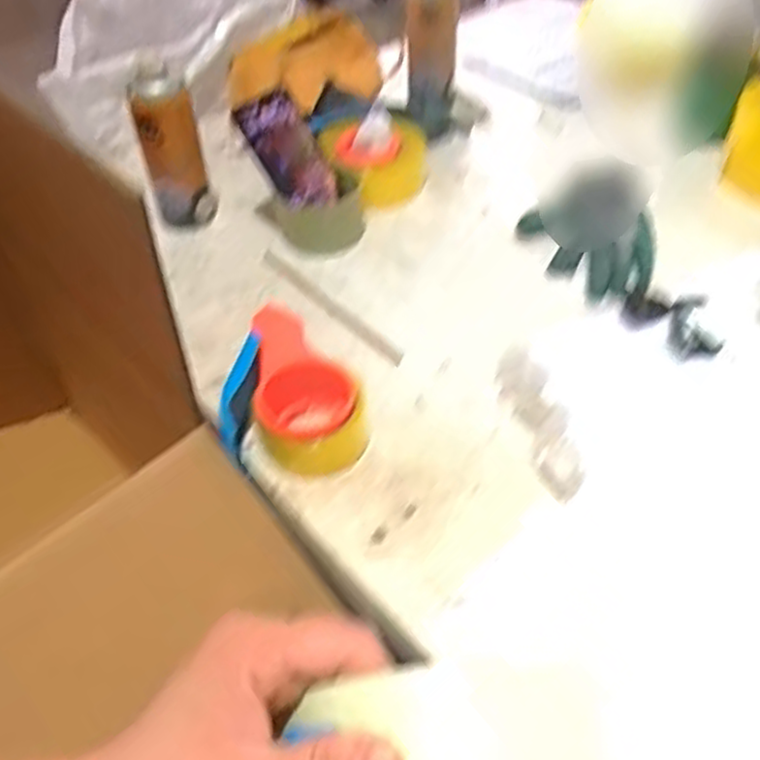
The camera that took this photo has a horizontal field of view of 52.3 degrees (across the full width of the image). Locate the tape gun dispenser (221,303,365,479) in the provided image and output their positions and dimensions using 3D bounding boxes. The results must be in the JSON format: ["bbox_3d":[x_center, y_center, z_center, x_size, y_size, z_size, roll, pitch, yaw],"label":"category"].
[{"bbox_3d":[-0.070,0.007,0.660,0.115,0.062,0.142,-3,46,0],"label":"tape gun dispenser"}]

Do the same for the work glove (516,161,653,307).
[{"bbox_3d":[0.225,-0.169,0.841,0.135,0.033,0.217,9,48,11],"label":"work glove"}]

